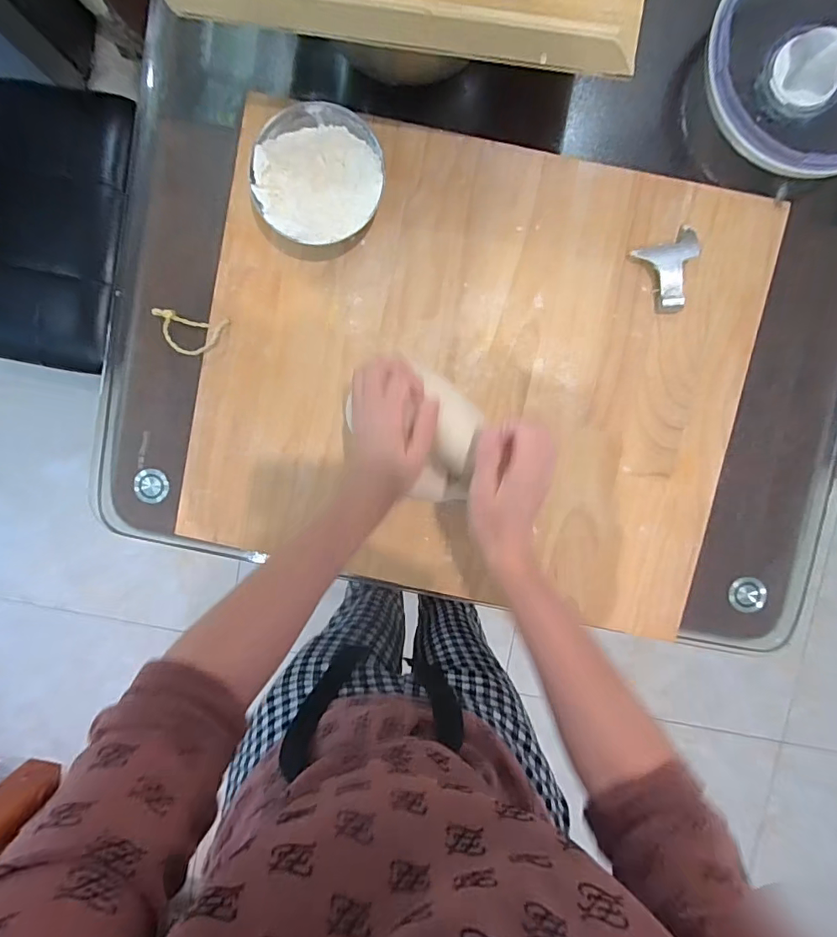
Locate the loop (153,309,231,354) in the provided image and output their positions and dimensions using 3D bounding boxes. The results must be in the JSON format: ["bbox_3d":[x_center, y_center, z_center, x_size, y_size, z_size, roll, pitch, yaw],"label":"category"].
[{"bbox_3d":[-0.268,-0.157,0.567,0.089,0.022,0.048,11,94,1],"label":"loop"}]

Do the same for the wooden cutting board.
[{"bbox_3d":[0.059,-0.108,0.559,0.611,0.017,0.507,11,94,1],"label":"wooden cutting board"}]

